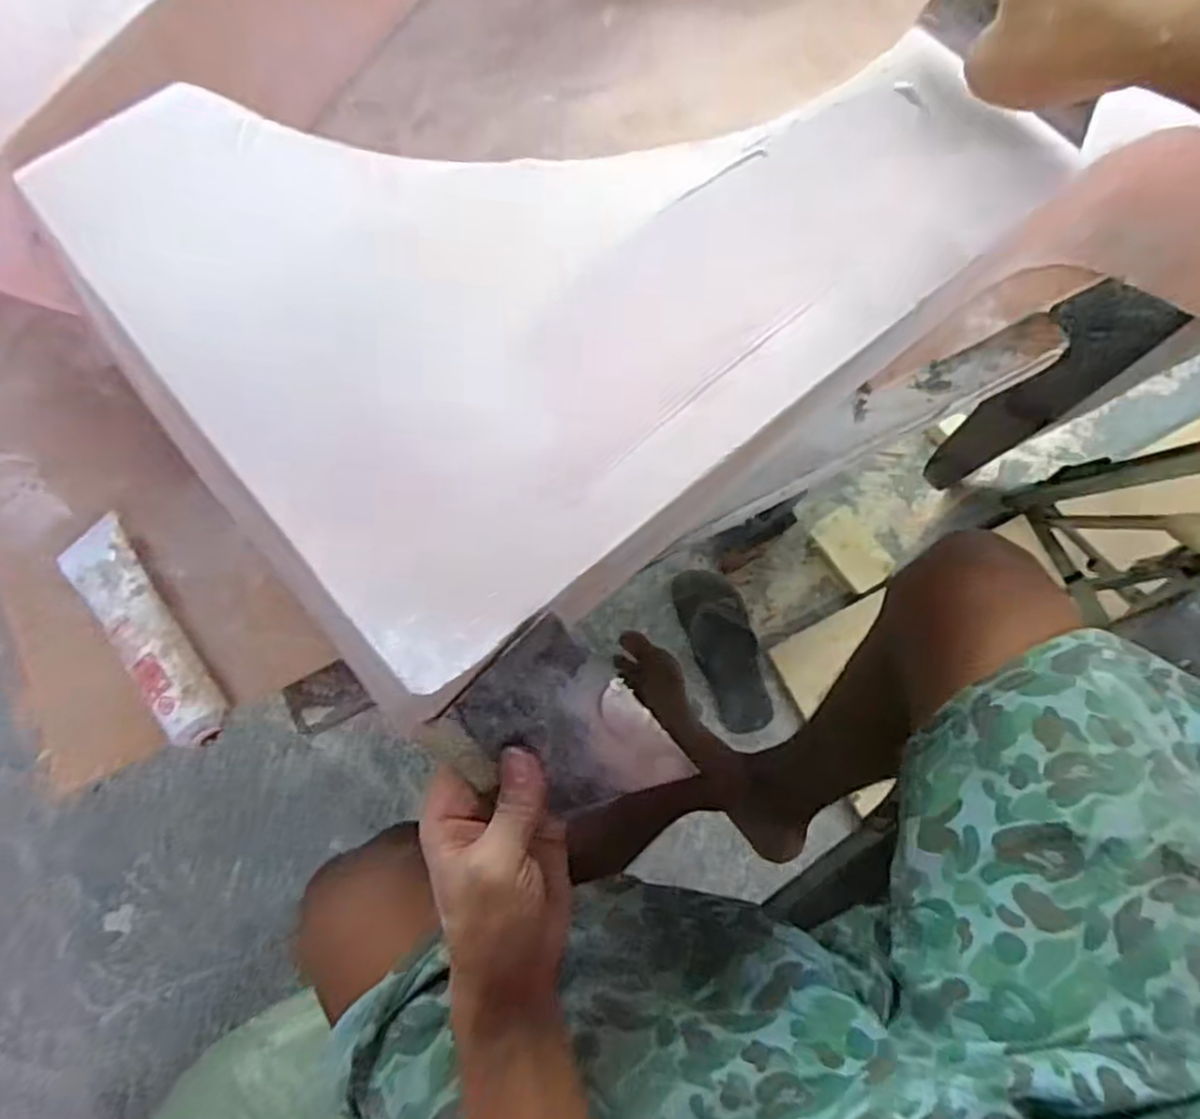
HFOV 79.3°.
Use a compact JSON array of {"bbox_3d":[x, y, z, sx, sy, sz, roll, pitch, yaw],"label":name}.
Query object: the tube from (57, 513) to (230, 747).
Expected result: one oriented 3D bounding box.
[{"bbox_3d":[-0.284,0.043,0.446,0.038,0.029,0.164,-38,81,-9],"label":"tube"}]

